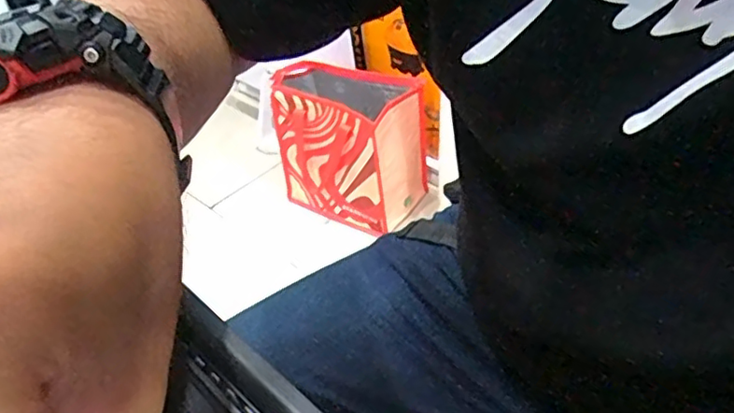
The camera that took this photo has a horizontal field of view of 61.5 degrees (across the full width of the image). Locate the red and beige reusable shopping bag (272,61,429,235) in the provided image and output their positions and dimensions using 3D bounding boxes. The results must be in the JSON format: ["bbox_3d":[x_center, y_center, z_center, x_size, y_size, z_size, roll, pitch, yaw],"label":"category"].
[{"bbox_3d":[-0.031,-0.133,1.354,0.285,0.304,0.193,17,45,25],"label":"red and beige reusable shopping bag"}]

